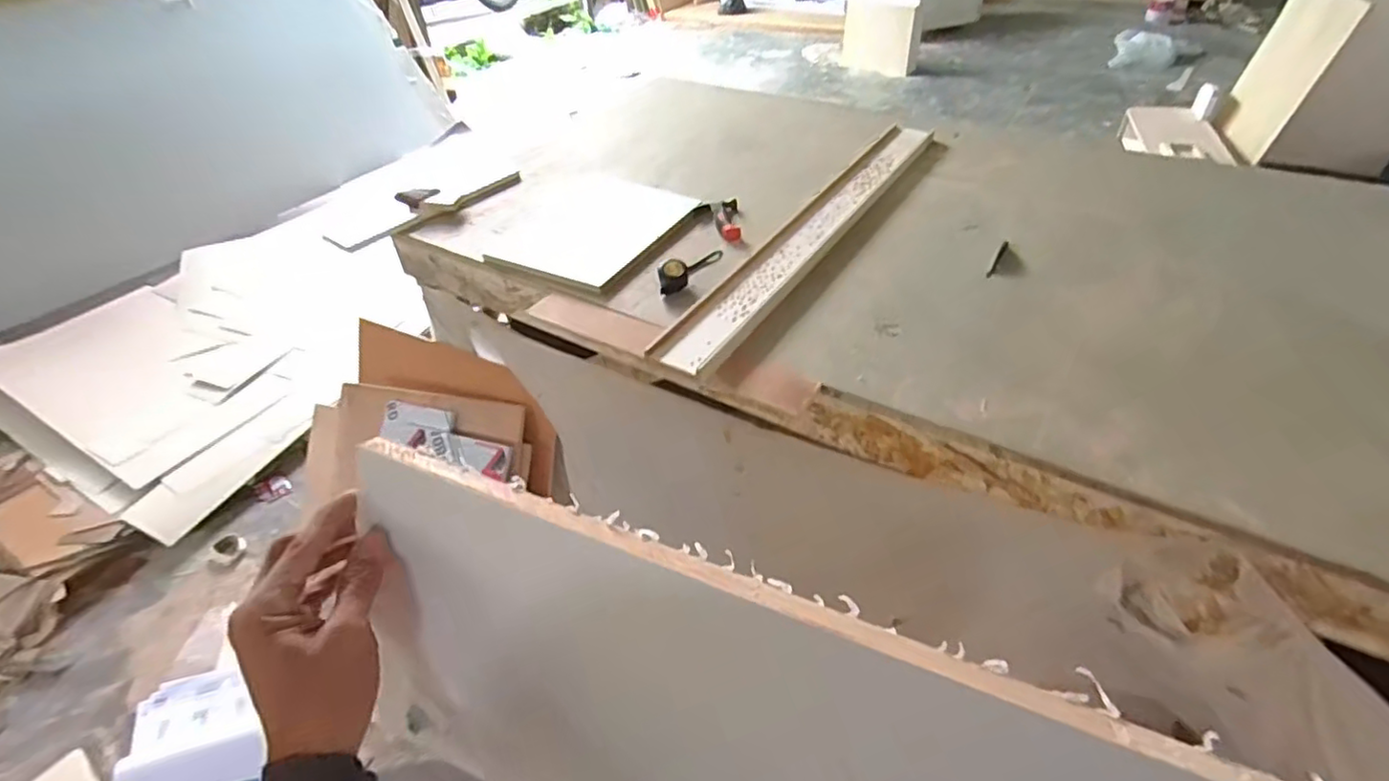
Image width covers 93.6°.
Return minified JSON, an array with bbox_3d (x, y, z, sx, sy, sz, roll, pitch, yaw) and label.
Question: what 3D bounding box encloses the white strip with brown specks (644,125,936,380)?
[{"bbox_3d":[0.265,-0.362,1.412,0.138,0.031,1.118,26,49,22],"label":"white strip with brown specks"}]

